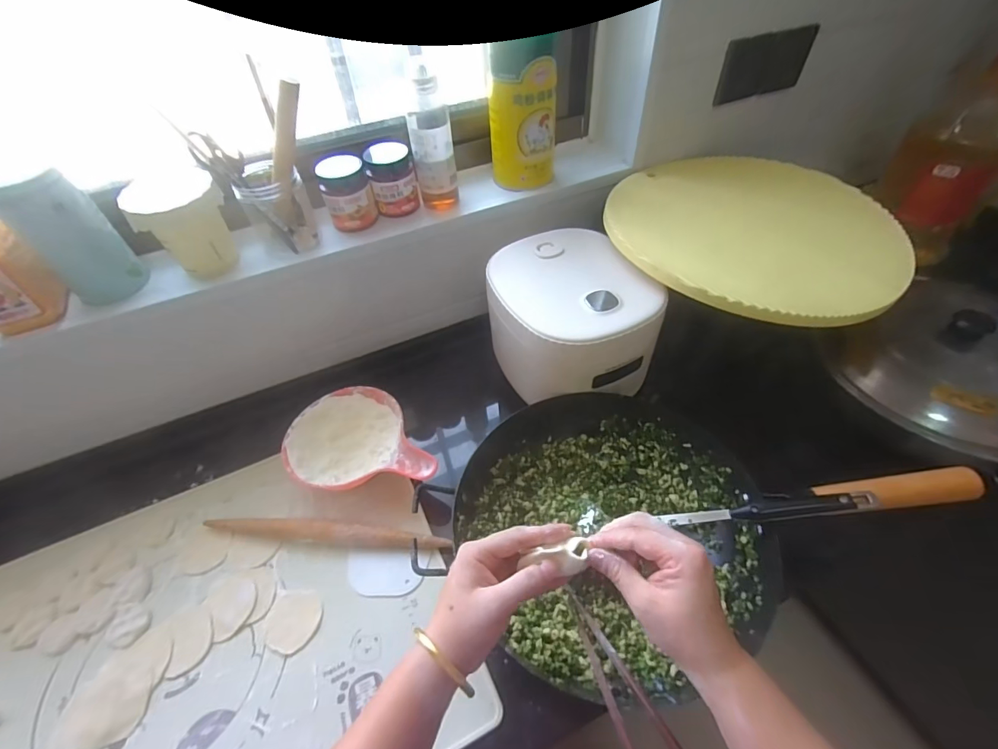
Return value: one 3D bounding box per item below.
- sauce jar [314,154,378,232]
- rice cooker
[{"bbox_3d":[-0.224,-0.261,0.659,0.074,0.099,0.069,2,52,-2],"label":"sauce jar"},{"bbox_3d":[0.093,-0.083,0.648,0.188,0.159,0.244,-21,56,-19],"label":"rice cooker"}]

